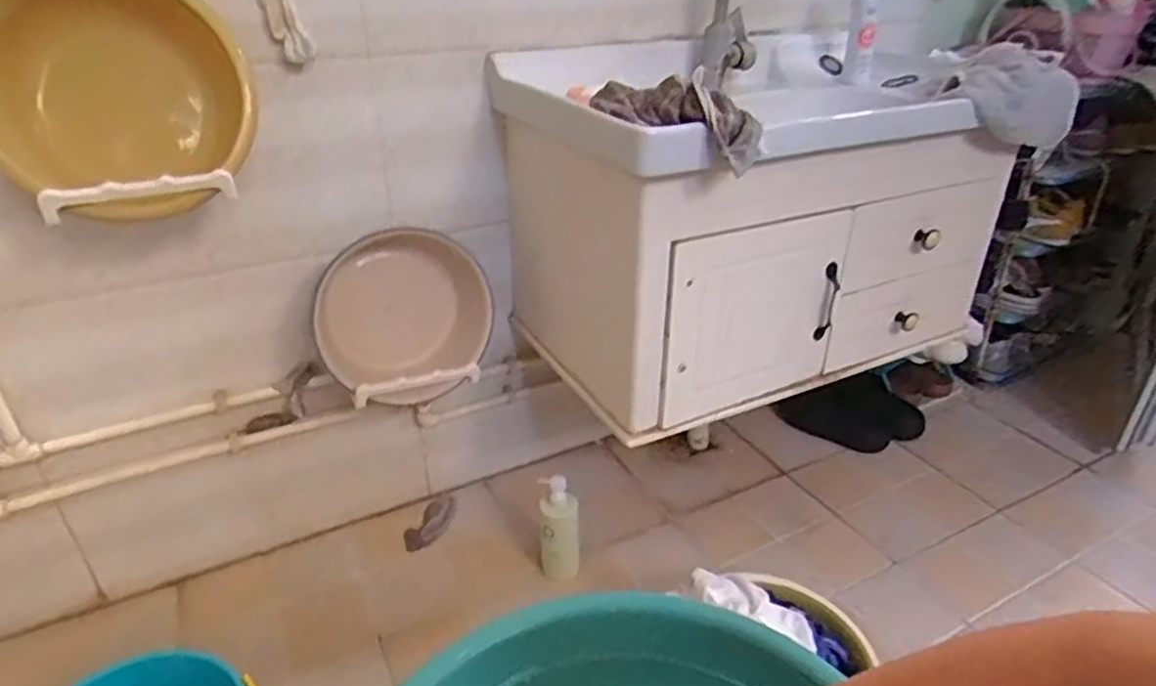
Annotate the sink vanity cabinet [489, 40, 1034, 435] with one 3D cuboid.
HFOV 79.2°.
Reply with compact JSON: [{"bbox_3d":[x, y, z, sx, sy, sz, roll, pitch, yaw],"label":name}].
[{"bbox_3d":[0.283,-0.222,1.212,0.737,0.465,0.472,-16,34,-26],"label":"sink vanity cabinet"}]

